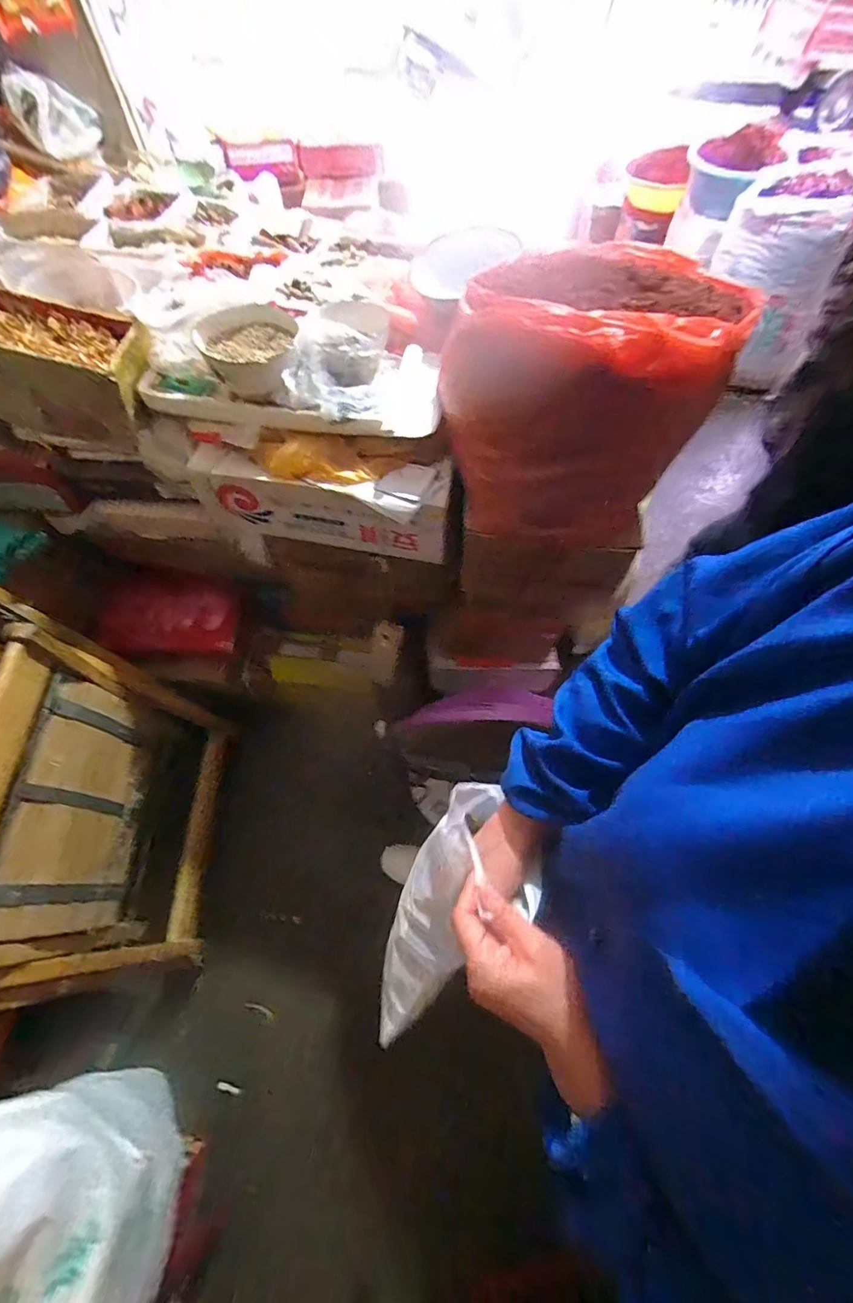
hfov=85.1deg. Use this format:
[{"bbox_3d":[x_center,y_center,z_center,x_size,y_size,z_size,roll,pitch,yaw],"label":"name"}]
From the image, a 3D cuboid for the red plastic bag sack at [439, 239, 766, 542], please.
[{"bbox_3d":[0.210,-0.366,0.627,0.363,0.255,0.415,7,63,3],"label":"red plastic bag sack"}]

